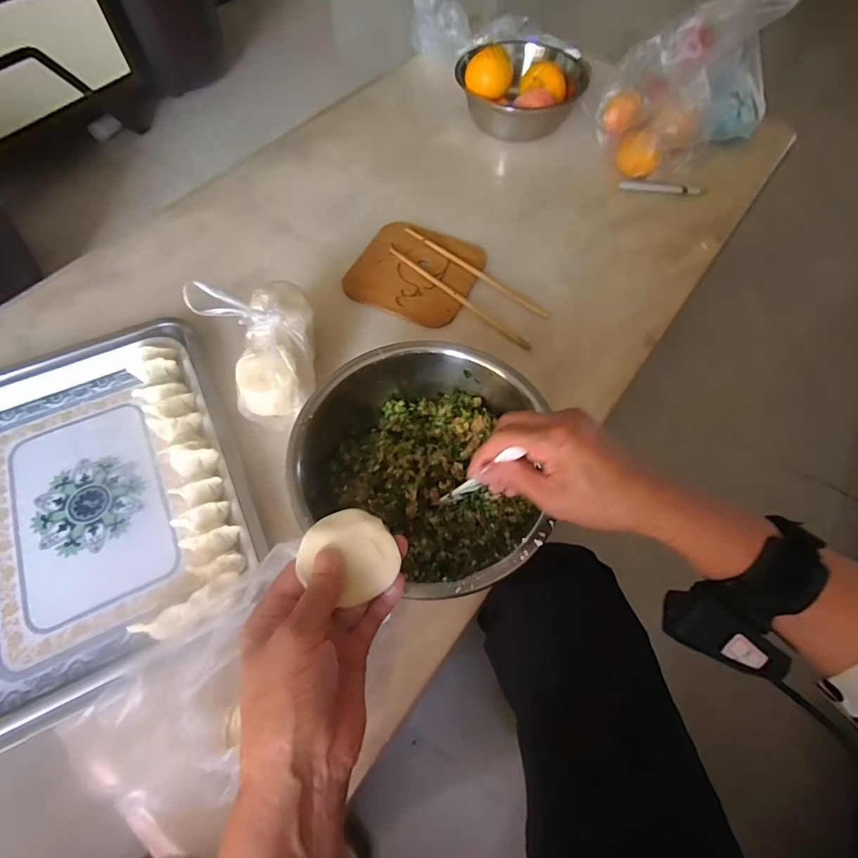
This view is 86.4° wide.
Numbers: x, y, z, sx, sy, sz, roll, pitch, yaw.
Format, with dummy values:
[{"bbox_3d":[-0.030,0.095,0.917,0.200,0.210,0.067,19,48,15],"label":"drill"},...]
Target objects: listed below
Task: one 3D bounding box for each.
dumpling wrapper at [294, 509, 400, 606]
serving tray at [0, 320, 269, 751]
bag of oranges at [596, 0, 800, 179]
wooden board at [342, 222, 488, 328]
[{"bbox_3d":[-0.051,0.079,0.288,0.056,0.012,0.053,-20,67,-13],"label":"dumpling wrapper"},{"bbox_3d":[-0.346,0.056,0.459,0.287,0.040,0.399,-25,66,-12],"label":"serving tray"},{"bbox_3d":[0.399,-0.524,0.696,0.220,0.173,0.224,29,65,10],"label":"bag of oranges"},{"bbox_3d":[-0.020,-0.213,0.621,0.160,0.014,0.148,24,65,8],"label":"wooden board"}]

